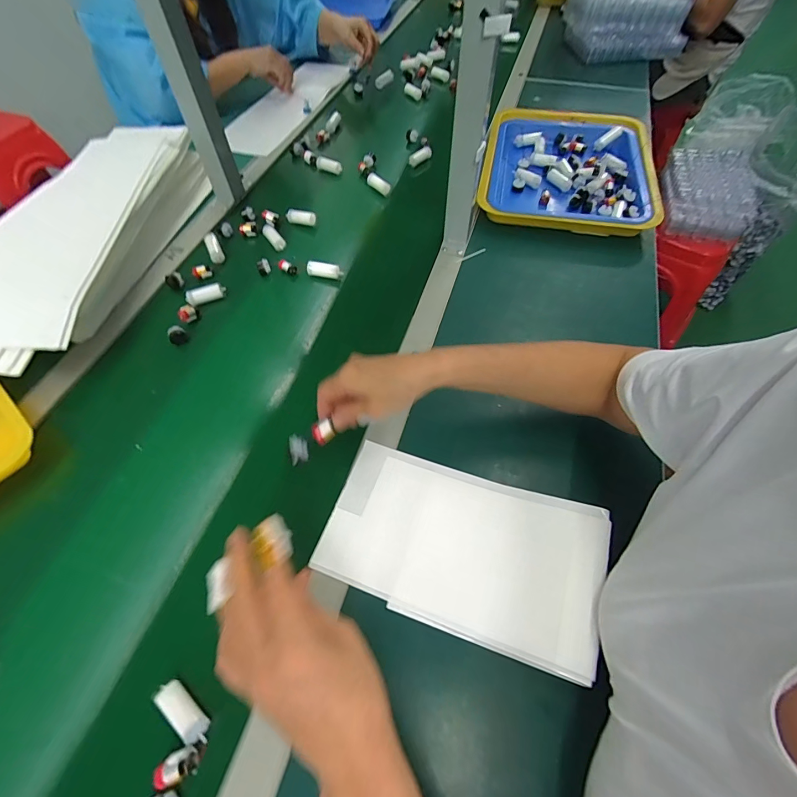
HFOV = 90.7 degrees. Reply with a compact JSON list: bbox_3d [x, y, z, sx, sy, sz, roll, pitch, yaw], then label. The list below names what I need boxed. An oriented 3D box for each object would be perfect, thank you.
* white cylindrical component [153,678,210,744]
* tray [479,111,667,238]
[{"bbox_3d":[-0.184,0.267,0.335,0.058,0.013,0.019,34,65,20],"label":"white cylindrical component"},{"bbox_3d":[0.303,-0.428,0.720,0.282,0.043,0.335,10,59,8],"label":"tray"}]

